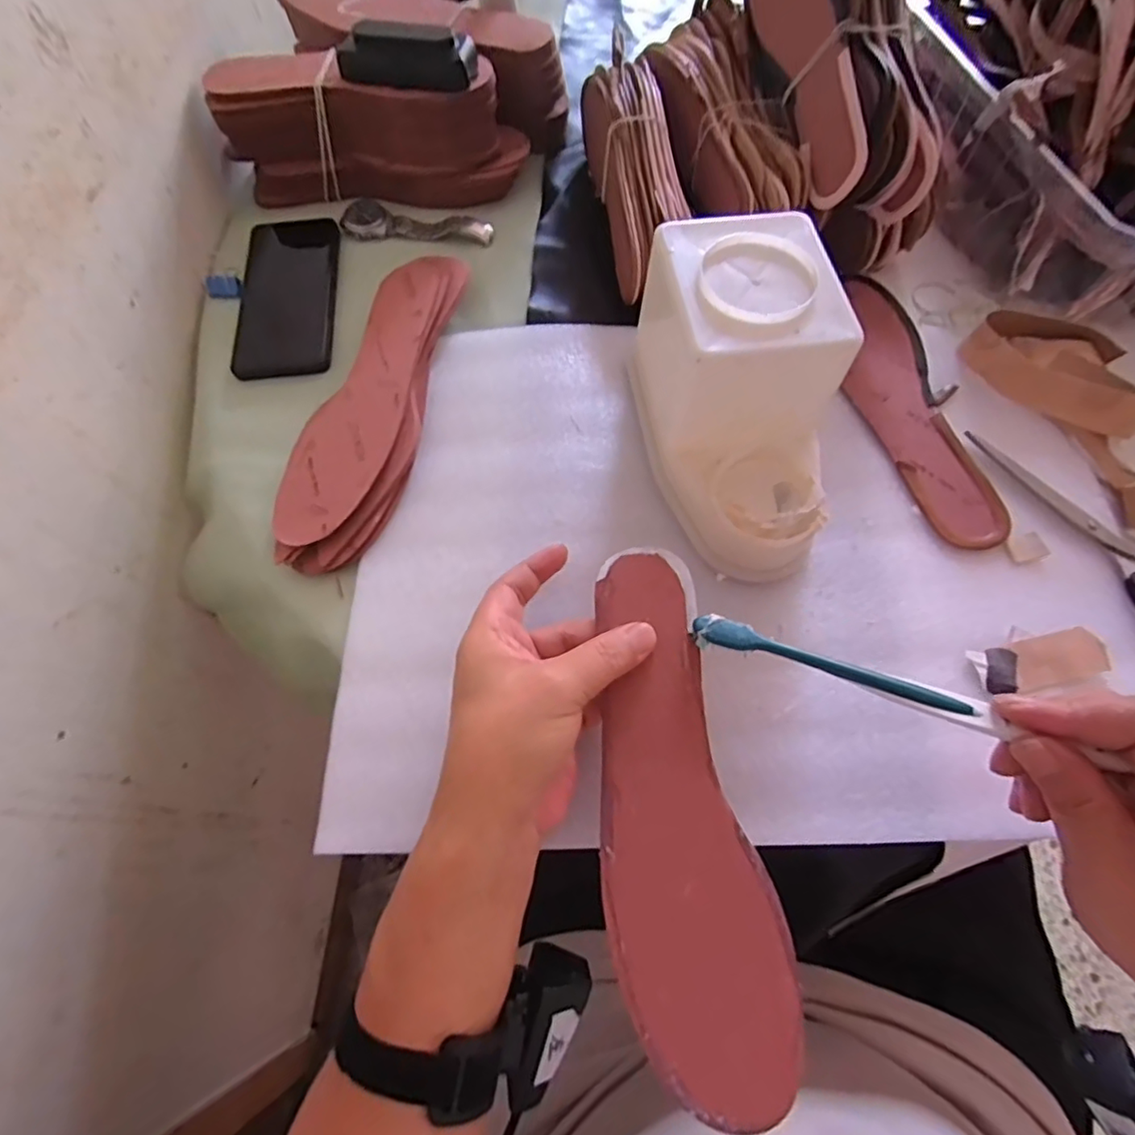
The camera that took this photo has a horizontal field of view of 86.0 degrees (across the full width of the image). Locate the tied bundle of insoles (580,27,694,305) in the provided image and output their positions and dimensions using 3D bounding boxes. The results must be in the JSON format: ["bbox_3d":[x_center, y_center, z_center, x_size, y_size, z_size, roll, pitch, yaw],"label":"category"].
[{"bbox_3d":[0.058,-0.322,0.503,0.061,0.081,0.226,-7,66,-4],"label":"tied bundle of insoles"}]

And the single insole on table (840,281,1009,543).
[{"bbox_3d":[0.253,-0.122,0.449,0.069,0.012,0.235,-10,66,-5],"label":"single insole on table"}]

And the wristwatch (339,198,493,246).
[{"bbox_3d":[-0.133,-0.308,0.543,0.132,0.012,0.036,7,66,2],"label":"wristwatch"}]

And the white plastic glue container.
[{"bbox_3d":[0.111,-0.102,0.378,0.110,0.116,0.194,-12,67,-6],"label":"white plastic glue container"}]

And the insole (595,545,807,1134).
[{"bbox_3d":[0.050,0.108,0.287,0.071,0.015,0.243,-7,71,-3],"label":"insole"}]

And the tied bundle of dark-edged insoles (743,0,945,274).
[{"bbox_3d":[0.206,-0.401,0.464,0.079,0.087,0.284,-14,86,-7],"label":"tied bundle of dark-edged insoles"}]

